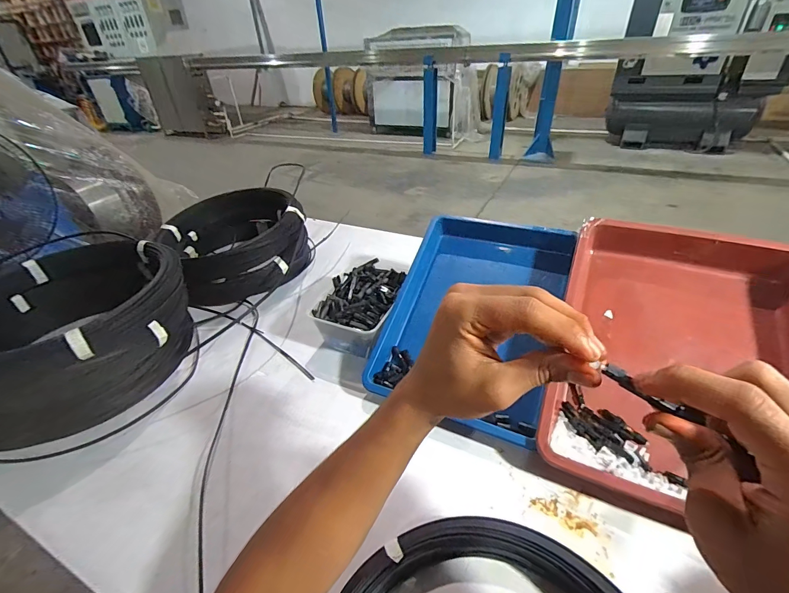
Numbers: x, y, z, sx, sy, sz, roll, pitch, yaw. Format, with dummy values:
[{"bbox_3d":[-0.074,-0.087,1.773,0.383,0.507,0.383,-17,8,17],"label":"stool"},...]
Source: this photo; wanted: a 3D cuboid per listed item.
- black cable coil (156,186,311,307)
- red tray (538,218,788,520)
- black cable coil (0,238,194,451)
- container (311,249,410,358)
[{"bbox_3d":[-0.324,-0.110,0.772,0.262,0.133,0.290,-22,39,-23],"label":"black cable coil"},{"bbox_3d":[0.341,0.066,0.434,0.265,0.083,0.354,11,60,25],"label":"red tray"},{"bbox_3d":[-0.447,0.050,0.535,0.283,0.155,0.274,-2,36,2],"label":"black cable coil"},{"bbox_3d":[-0.048,0.018,0.604,0.116,0.078,0.173,10,38,19],"label":"container"}]

